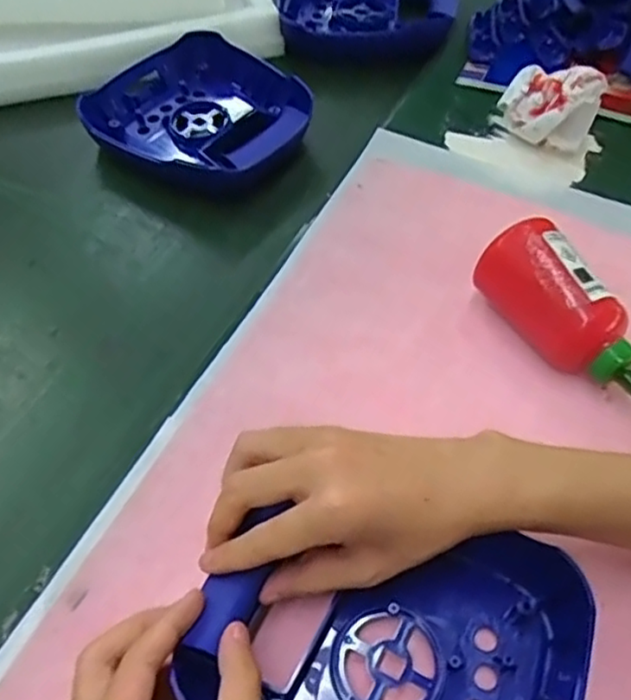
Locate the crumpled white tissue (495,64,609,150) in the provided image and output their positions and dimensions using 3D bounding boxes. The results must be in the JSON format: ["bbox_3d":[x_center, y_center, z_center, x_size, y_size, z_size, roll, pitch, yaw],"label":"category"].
[{"bbox_3d":[0.196,-0.205,0.557,0.078,0.056,0.057,18,58,12],"label":"crumpled white tissue"}]

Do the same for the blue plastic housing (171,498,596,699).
[{"bbox_3d":[0.039,0.151,0.328,0.173,0.038,0.167,26,59,17],"label":"blue plastic housing"}]

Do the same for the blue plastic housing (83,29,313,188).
[{"bbox_3d":[-0.101,-0.207,0.590,0.207,0.040,0.162,32,61,20],"label":"blue plastic housing"}]

